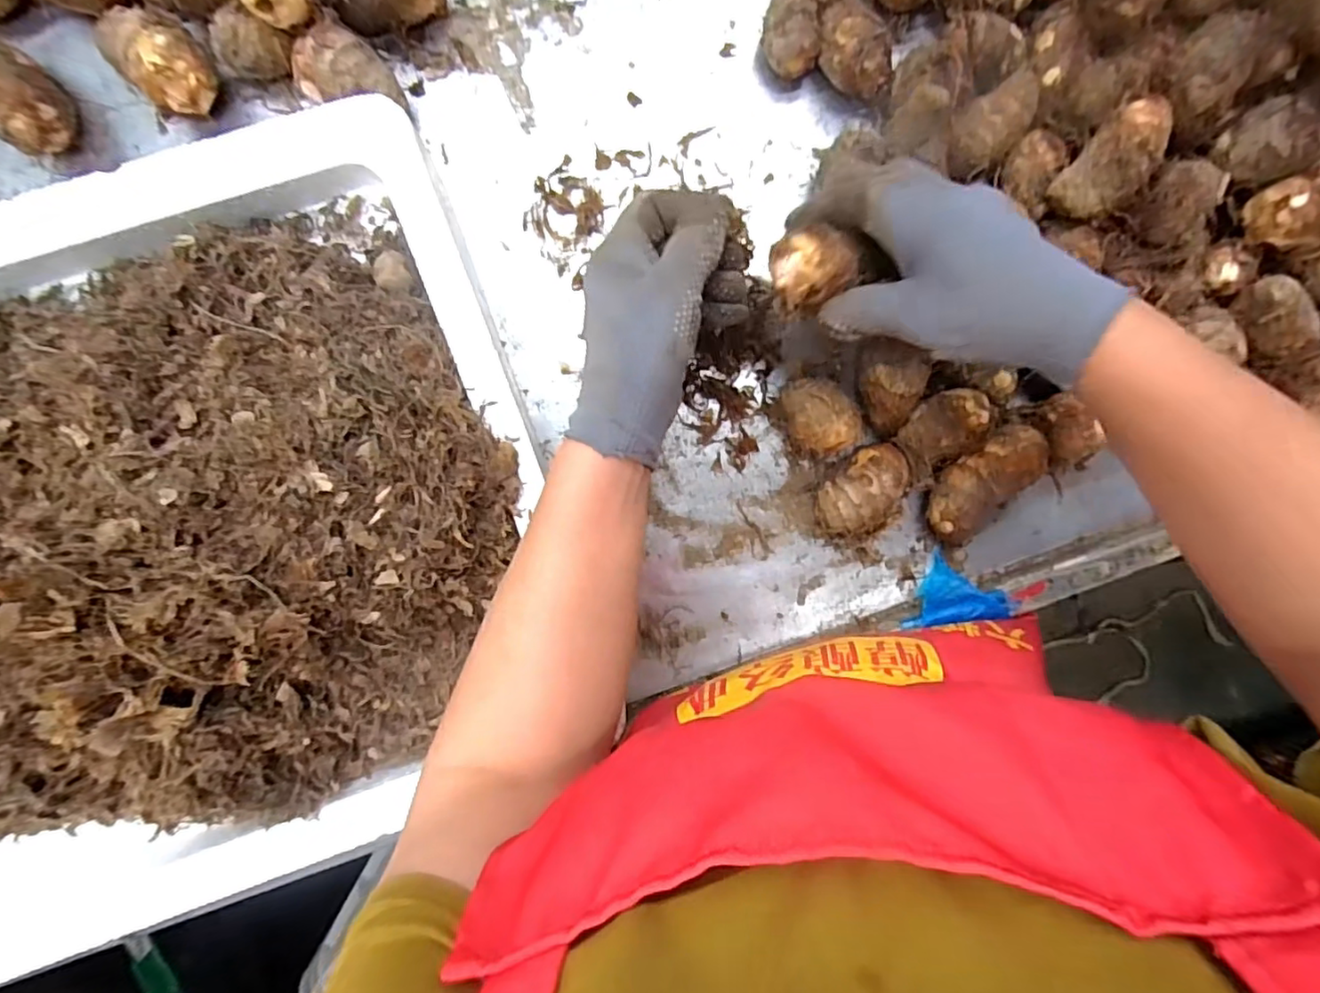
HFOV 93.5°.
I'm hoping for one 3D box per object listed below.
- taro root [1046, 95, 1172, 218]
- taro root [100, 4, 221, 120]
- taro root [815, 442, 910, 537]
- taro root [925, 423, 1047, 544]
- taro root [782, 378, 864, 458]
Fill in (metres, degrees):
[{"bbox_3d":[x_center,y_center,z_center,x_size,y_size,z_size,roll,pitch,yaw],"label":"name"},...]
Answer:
[{"bbox_3d":[0.265,-0.195,0.366,0.040,0.041,0.068,43,91,-6],"label":"taro root"},{"bbox_3d":[-0.274,-0.241,0.349,0.054,0.040,0.041,43,91,-6],"label":"taro root"},{"bbox_3d":[0.129,-0.002,0.398,0.044,0.041,0.064,44,91,-6],"label":"taro root"},{"bbox_3d":[0.204,-0.011,0.398,0.084,0.033,0.040,-44,96,1],"label":"taro root"},{"bbox_3d":[0.100,-0.050,0.394,0.041,0.036,0.049,-24,95,-1],"label":"taro root"}]

